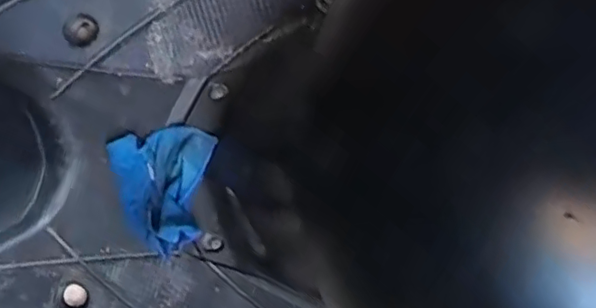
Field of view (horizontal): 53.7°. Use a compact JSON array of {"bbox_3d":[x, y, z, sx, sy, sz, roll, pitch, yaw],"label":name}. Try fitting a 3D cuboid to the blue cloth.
[{"bbox_3d":[-0.127,0.033,0.560,0.097,0.025,0.114,-7,76,-3],"label":"blue cloth"}]

